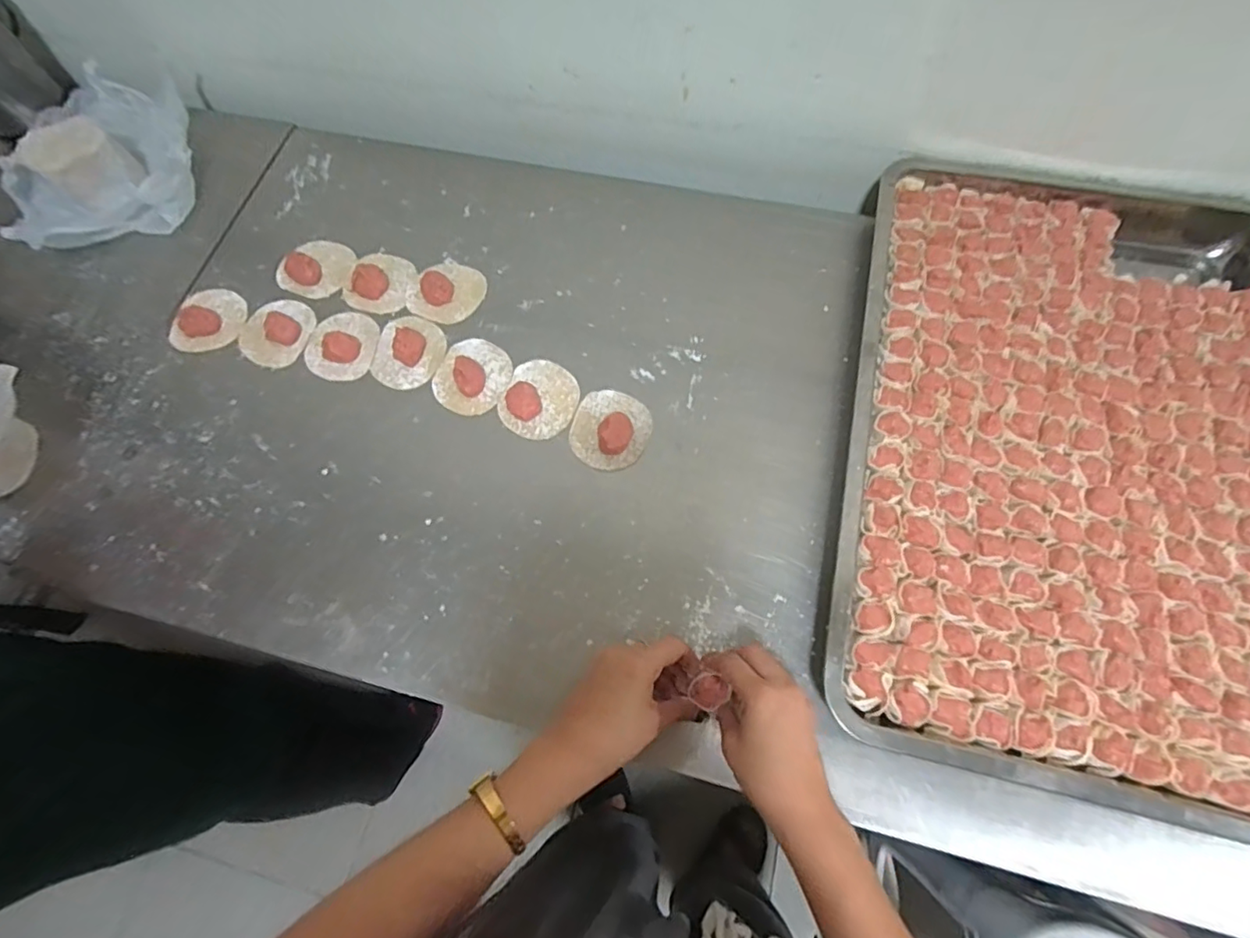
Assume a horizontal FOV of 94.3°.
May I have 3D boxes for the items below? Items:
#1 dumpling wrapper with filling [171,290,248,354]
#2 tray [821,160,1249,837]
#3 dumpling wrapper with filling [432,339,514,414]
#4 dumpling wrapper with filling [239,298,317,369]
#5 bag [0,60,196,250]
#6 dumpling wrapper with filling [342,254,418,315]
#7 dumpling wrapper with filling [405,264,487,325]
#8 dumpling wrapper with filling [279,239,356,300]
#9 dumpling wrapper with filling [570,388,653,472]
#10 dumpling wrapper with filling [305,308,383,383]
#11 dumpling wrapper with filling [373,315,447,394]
[{"bbox_3d":[-0.459,-0.165,0.642,0.071,0.012,0.083,13,70,6],"label":"dumpling wrapper with filling"},{"bbox_3d":[0.405,-0.040,0.532,0.386,0.055,0.606,12,69,7],"label":"tray"},{"bbox_3d":[-0.159,-0.101,0.600,0.076,0.016,0.086,21,71,9],"label":"dumpling wrapper with filling"},{"bbox_3d":[-0.380,-0.151,0.634,0.075,0.010,0.083,19,71,8],"label":"dumpling wrapper with filling"},{"bbox_3d":[-0.623,-0.369,0.685,0.189,0.075,0.220,-11,69,-3],"label":"bag"},{"bbox_3d":[-0.279,-0.213,0.649,0.079,0.019,0.072,0,69,1],"label":"dumpling wrapper with filling"},{"bbox_3d":[-0.200,-0.200,0.645,0.075,0.014,0.082,0,69,1],"label":"dumpling wrapper with filling"},{"bbox_3d":[-0.353,-0.233,0.661,0.061,0.025,0.084,41,76,15],"label":"dumpling wrapper with filling"},{"bbox_3d":[-0.015,-0.042,0.568,0.075,0.021,0.082,0,69,1],"label":"dumpling wrapper with filling"},{"bbox_3d":[-0.303,-0.136,0.621,0.075,0.014,0.083,22,71,9],"label":"dumpling wrapper with filling"},{"bbox_3d":[-0.232,-0.128,0.614,0.071,0.018,0.085,14,70,6],"label":"dumpling wrapper with filling"}]

